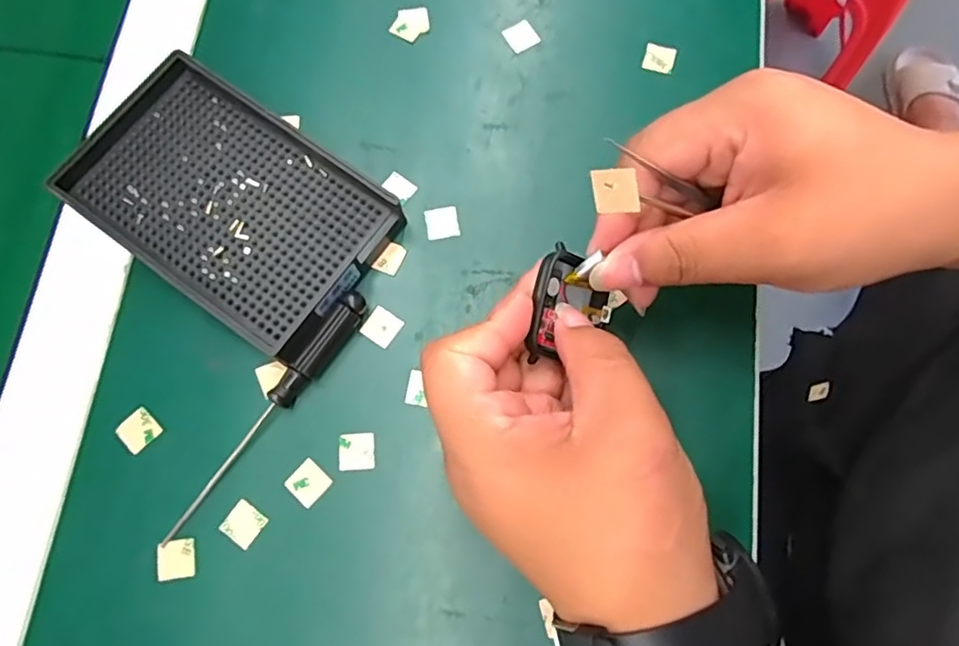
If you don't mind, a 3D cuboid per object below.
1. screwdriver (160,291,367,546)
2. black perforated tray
[{"bbox_3d":[-0.092,0.039,0.257,0.010,0.013,0.127,36,79,9],"label":"screwdriver"},{"bbox_3d":[-0.117,-0.056,0.275,0.141,0.025,0.090,32,78,8],"label":"black perforated tray"}]

